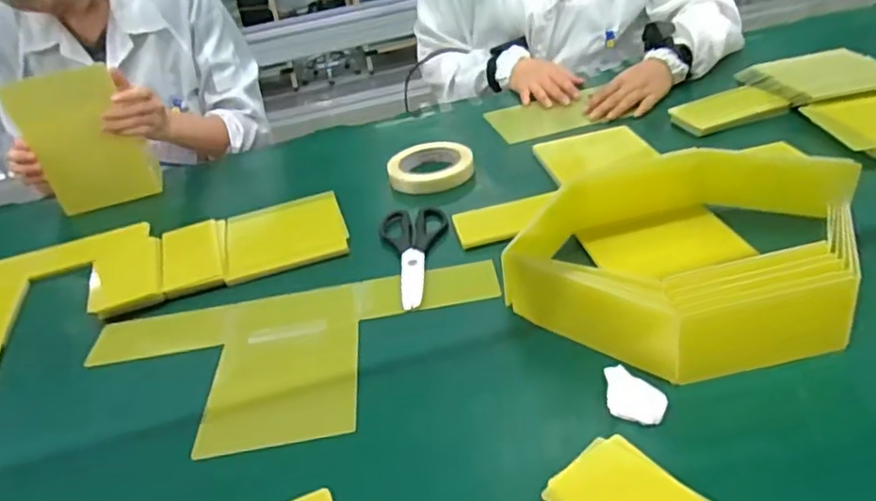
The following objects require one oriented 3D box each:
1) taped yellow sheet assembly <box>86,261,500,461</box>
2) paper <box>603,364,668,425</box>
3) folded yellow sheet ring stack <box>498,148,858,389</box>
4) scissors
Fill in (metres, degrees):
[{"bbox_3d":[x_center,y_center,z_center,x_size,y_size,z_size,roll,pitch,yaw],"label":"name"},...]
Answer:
[{"bbox_3d":[-0.133,0.100,0.600,0.398,0.009,0.199,-9,37,-2],"label":"taped yellow sheet assembly"},{"bbox_3d":[0.150,0.108,0.489,0.041,0.014,0.052,-1,32,10],"label":"paper"},{"bbox_3d":[0.231,-0.002,0.595,0.265,0.082,0.283,12,38,33],"label":"folded yellow sheet ring stack"},{"bbox_3d":[-0.022,0.003,0.712,0.076,0.018,0.183,-9,31,-2],"label":"scissors"}]

